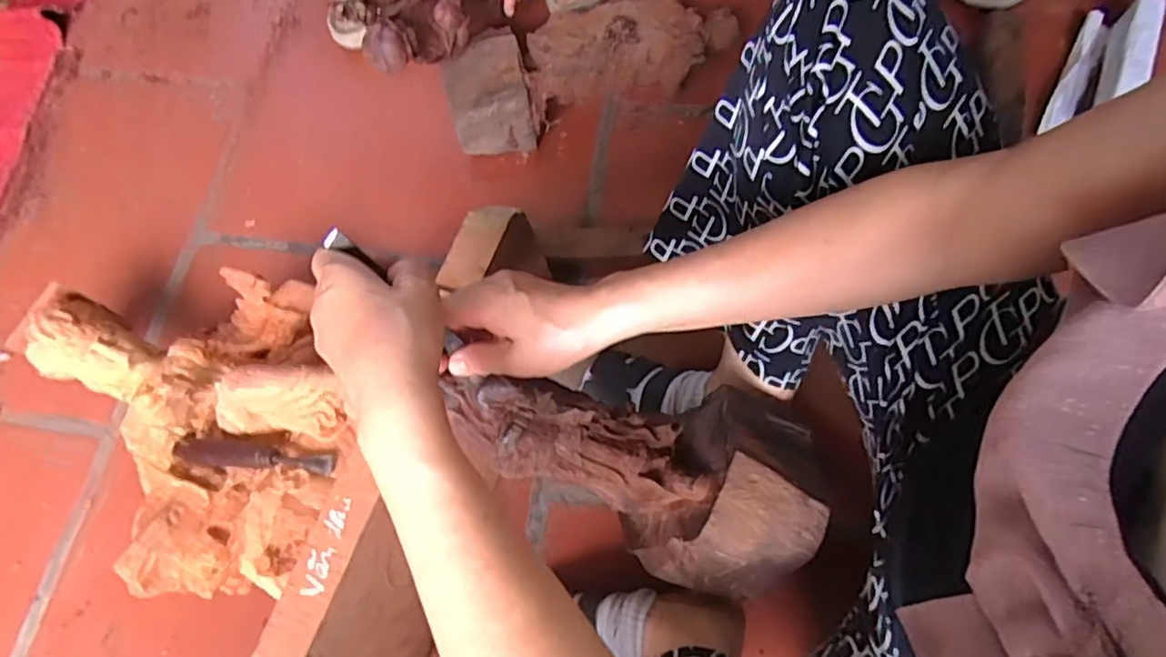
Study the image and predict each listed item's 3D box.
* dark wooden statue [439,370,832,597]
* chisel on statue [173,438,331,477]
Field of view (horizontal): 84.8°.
[{"bbox_3d":[0.041,0.104,0.511,0.297,0.098,0.152,21,69,-14],"label":"dark wooden statue"},{"bbox_3d":[-0.289,0.112,0.561,0.167,0.018,0.022,1,68,17],"label":"chisel on statue"}]

